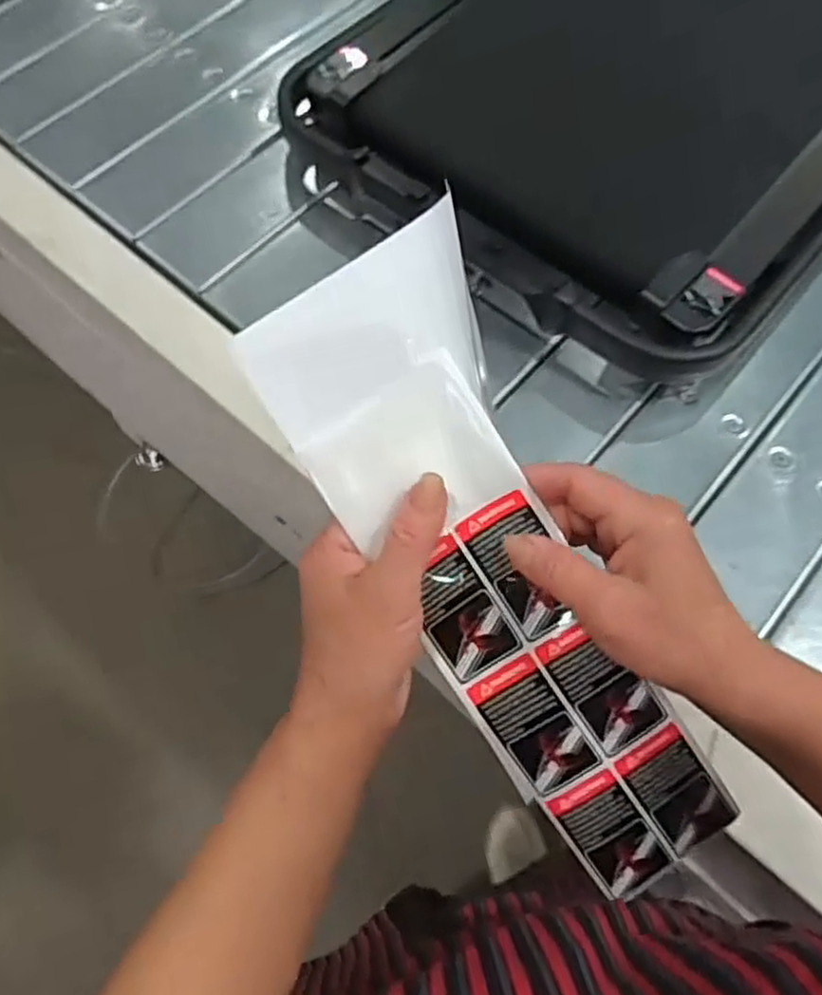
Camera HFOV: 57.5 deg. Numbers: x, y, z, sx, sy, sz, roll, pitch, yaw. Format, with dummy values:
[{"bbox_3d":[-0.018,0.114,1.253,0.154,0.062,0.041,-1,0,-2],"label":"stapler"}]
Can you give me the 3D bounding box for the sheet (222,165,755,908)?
[{"bbox_3d":[0.044,0.040,0.337,0.108,0.028,0.308,-31,99,-15],"label":"sheet"}]

